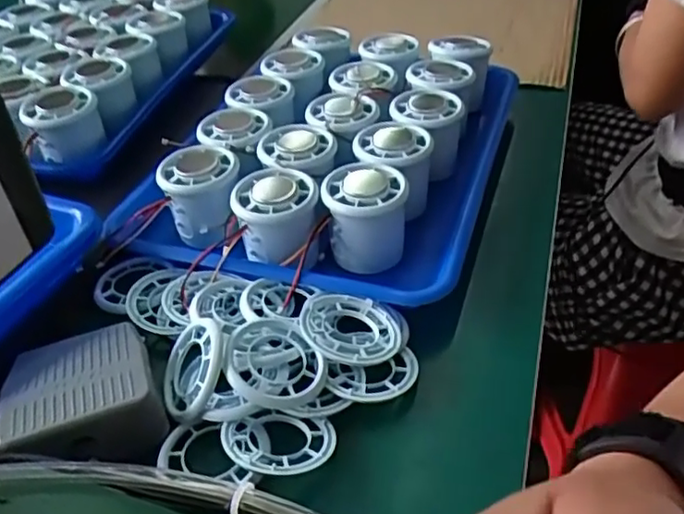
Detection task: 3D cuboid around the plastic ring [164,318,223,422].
[{"bbox_3d":[-0.082,0.062,0.346,0.052,0.007,0.052,-23,55,37],"label":"plastic ring"}]

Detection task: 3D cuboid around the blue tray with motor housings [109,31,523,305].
[{"bbox_3d":[-0.002,-0.075,0.483,0.221,0.075,0.341,9,43,15],"label":"blue tray with motor housings"}]

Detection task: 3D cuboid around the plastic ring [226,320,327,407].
[{"bbox_3d":[-0.037,0.055,0.341,0.051,0.015,0.054,-3,41,2],"label":"plastic ring"}]

